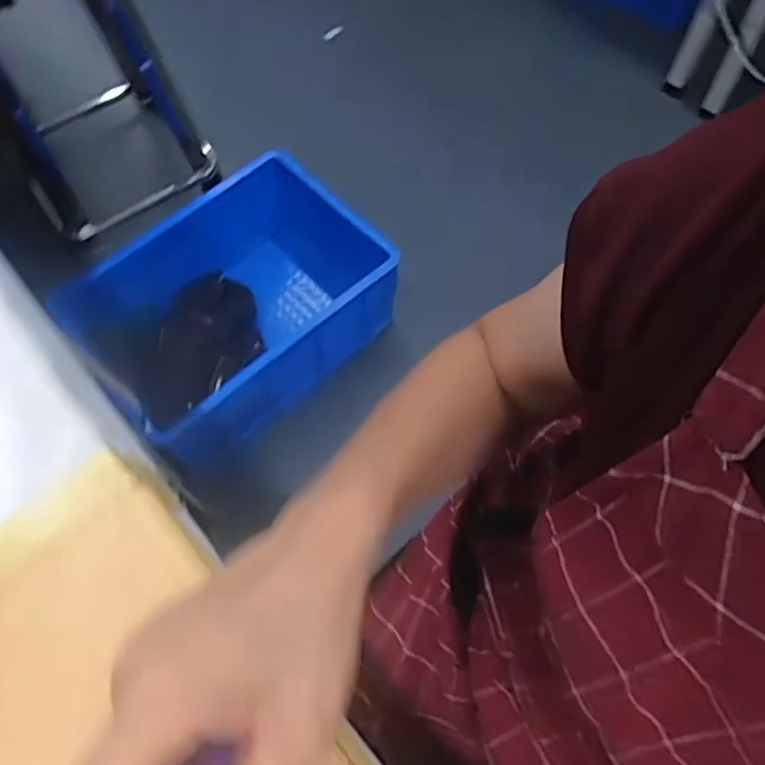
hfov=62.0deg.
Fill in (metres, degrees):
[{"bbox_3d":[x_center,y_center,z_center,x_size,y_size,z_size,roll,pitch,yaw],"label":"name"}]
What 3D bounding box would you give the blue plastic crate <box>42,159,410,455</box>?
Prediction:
[{"bbox_3d":[-0.266,-0.145,1.218,0.507,0.213,0.385,-39,69,-16],"label":"blue plastic crate"}]

